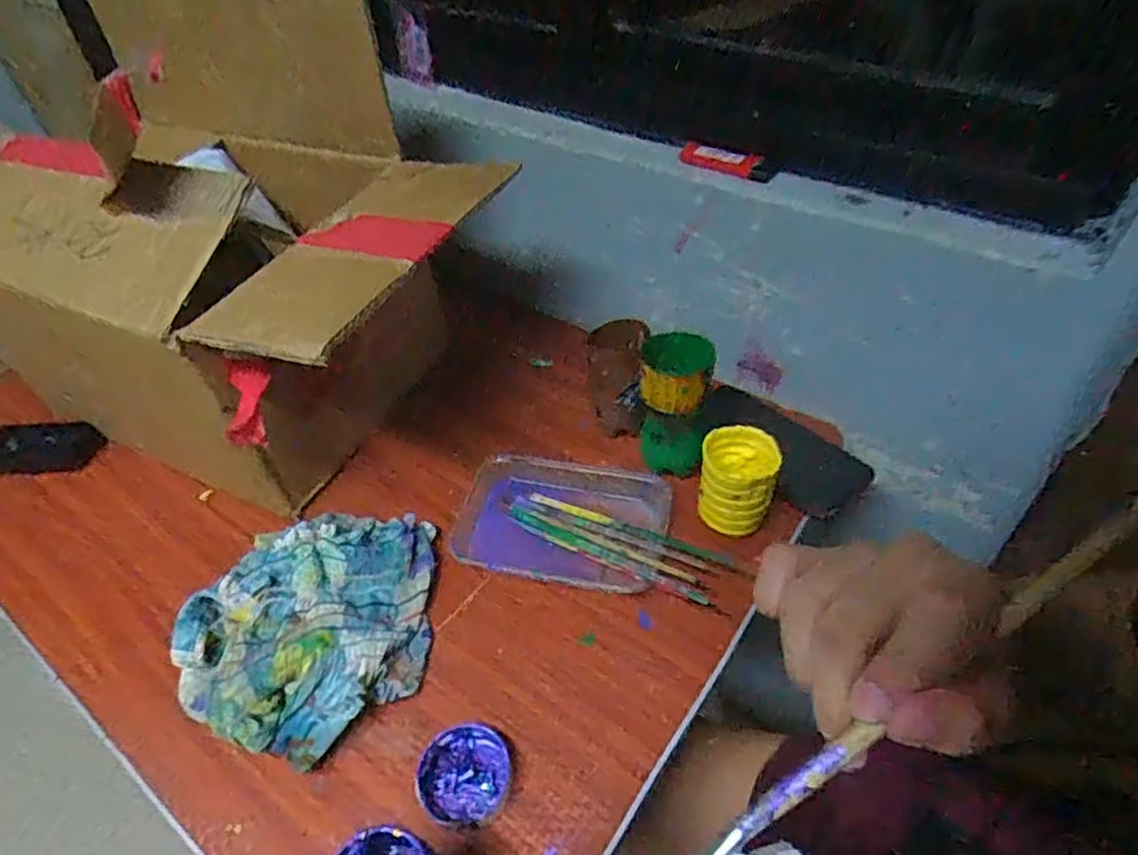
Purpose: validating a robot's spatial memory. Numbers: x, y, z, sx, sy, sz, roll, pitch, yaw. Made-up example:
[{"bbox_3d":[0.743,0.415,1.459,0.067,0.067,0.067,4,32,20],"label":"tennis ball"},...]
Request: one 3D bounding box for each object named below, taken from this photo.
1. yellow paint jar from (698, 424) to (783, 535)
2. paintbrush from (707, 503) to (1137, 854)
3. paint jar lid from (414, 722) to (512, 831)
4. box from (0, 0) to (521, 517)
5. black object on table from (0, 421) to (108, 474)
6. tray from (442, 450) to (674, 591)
[{"bbox_3d":[0.133,0.040,0.529,0.056,0.064,0.055,-3,47,3],"label":"yellow paint jar"},{"bbox_3d":[0.109,0.078,0.205,0.190,0.004,0.006,-42,51,5],"label":"paintbrush"},{"bbox_3d":[-0.066,0.221,0.433,0.056,0.019,0.059,-3,47,3],"label":"paint jar lid"},{"bbox_3d":[-0.293,-0.150,0.587,0.438,0.330,0.269,18,51,20],"label":"box"},{"bbox_3d":[-0.529,0.021,0.677,0.123,0.020,0.057,0,47,5],"label":"black object on table"},{"bbox_3d":[-0.009,0.077,0.549,0.171,0.031,0.112,8,48,12],"label":"tray"}]

